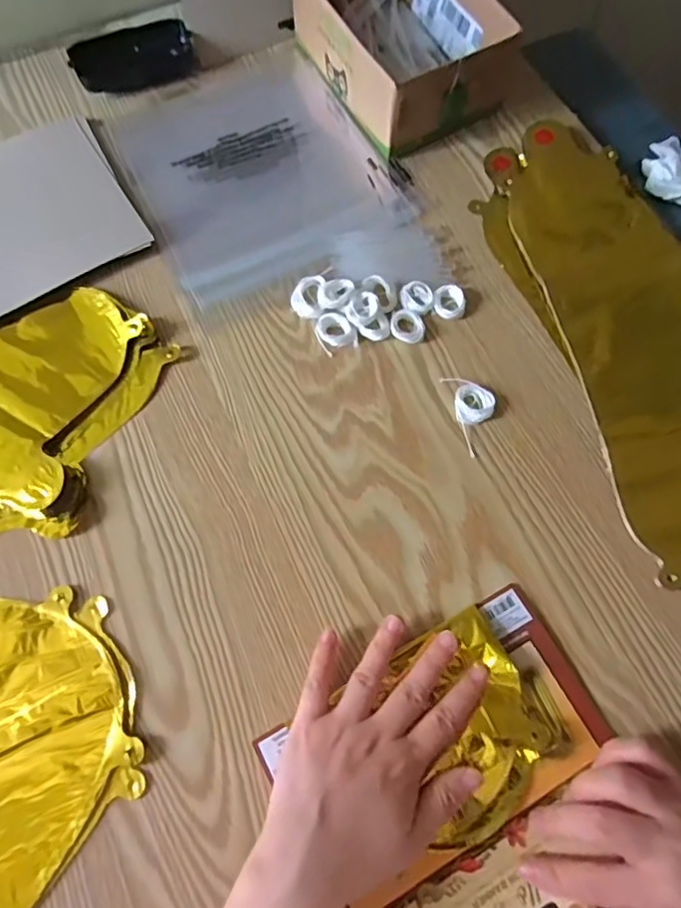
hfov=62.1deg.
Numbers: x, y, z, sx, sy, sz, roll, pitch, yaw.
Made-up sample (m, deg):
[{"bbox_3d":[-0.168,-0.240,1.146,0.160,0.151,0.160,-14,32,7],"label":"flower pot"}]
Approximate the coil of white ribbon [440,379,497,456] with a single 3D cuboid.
[{"bbox_3d":[0.098,-0.032,0.412,0.030,0.008,0.061,-17,70,-5],"label":"coil of white ribbon"}]

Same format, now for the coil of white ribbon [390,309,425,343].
[{"bbox_3d":[0.051,-0.099,0.434,0.025,0.009,0.030,-1,70,0],"label":"coil of white ribbon"}]

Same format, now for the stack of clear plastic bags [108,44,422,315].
[{"bbox_3d":[-0.079,-0.262,0.505,0.207,0.014,0.247,-27,72,-9],"label":"stack of clear plastic bags"}]

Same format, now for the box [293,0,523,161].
[{"bbox_3d":[0.054,-0.381,0.514,0.139,0.063,0.207,-30,72,-10],"label":"box"}]

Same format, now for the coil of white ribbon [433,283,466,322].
[{"bbox_3d":[0.085,-0.119,0.441,0.024,0.007,0.028,6,70,3],"label":"coil of white ribbon"}]

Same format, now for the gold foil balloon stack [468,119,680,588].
[{"bbox_3d":[0.254,-0.088,0.423,0.187,0.016,0.418,-17,70,-5],"label":"gold foil balloon stack"}]

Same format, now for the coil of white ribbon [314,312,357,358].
[{"bbox_3d":[-0.004,-0.093,0.434,0.028,0.008,0.032,-20,71,-6],"label":"coil of white ribbon"}]

